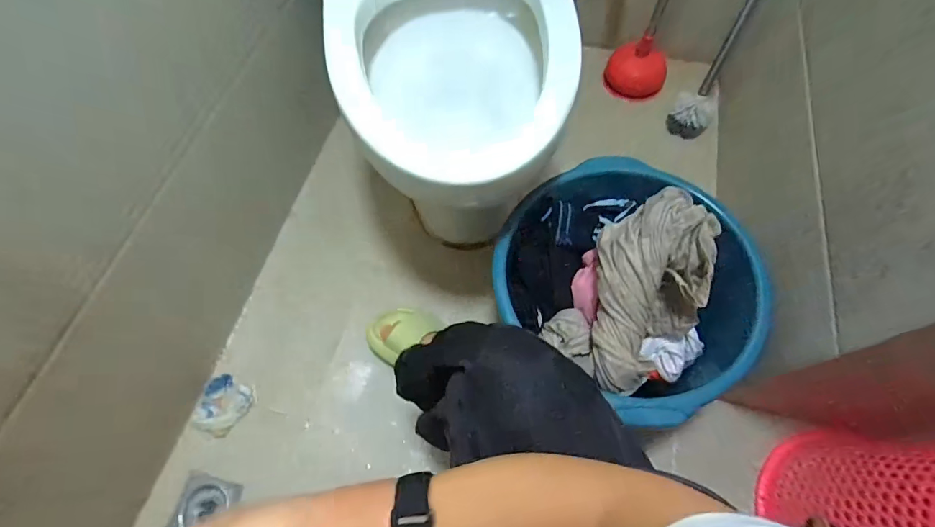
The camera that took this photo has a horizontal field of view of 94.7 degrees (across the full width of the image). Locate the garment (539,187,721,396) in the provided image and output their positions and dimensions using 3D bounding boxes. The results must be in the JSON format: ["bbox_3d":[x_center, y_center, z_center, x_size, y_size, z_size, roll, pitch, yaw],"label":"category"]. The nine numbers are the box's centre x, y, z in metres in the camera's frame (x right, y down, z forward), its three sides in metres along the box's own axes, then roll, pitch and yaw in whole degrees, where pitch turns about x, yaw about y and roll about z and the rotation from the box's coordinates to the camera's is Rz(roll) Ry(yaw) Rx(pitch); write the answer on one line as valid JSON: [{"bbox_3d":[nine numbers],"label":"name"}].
[{"bbox_3d":[0.217,0.037,0.546,0.148,0.159,0.211,32,69,16],"label":"garment"}]

